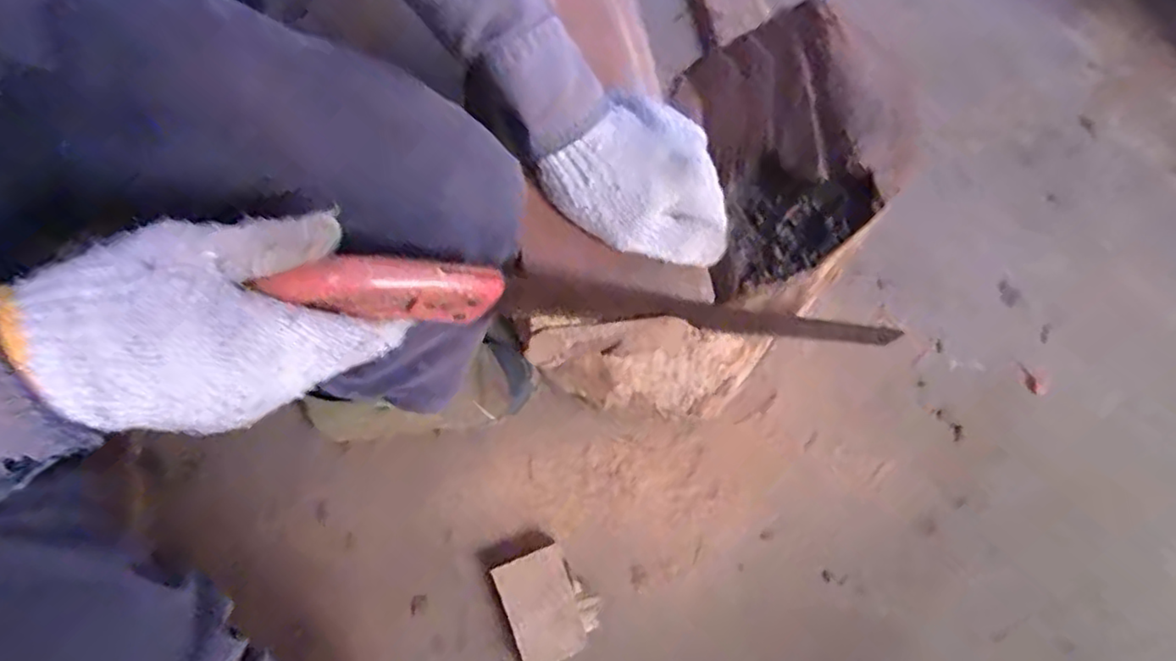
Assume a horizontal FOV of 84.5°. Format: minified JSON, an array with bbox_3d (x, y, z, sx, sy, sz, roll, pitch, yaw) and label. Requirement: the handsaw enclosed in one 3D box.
[{"bbox_3d":[0.045,-0.021,0.418,0.448,0.043,0.049,4,58,-36],"label":"handsaw"}]

